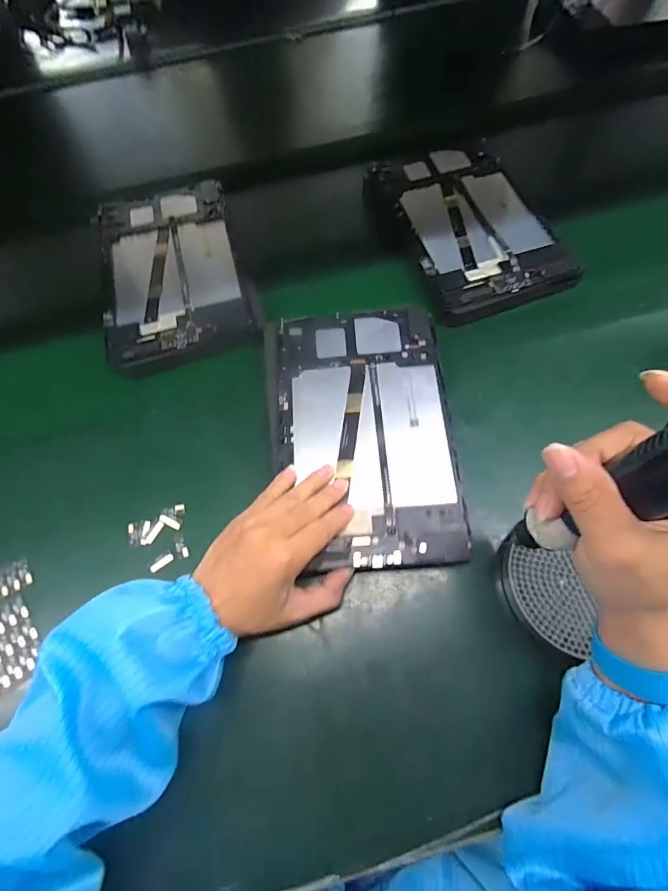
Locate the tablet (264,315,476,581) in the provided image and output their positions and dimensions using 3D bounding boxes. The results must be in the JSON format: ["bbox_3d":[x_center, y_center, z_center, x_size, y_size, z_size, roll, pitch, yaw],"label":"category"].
[{"bbox_3d":[0.023,-0.017,0.390,0.156,0.016,0.237,-5,63,1],"label":"tablet"}]

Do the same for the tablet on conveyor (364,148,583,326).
[{"bbox_3d":[0.146,-0.255,0.508,0.155,0.016,0.252,-18,66,-4],"label":"tablet on conveyor"}]

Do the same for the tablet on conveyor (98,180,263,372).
[{"bbox_3d":[-0.182,-0.200,0.500,0.151,0.017,0.240,-16,64,-4],"label":"tablet on conveyor"}]

